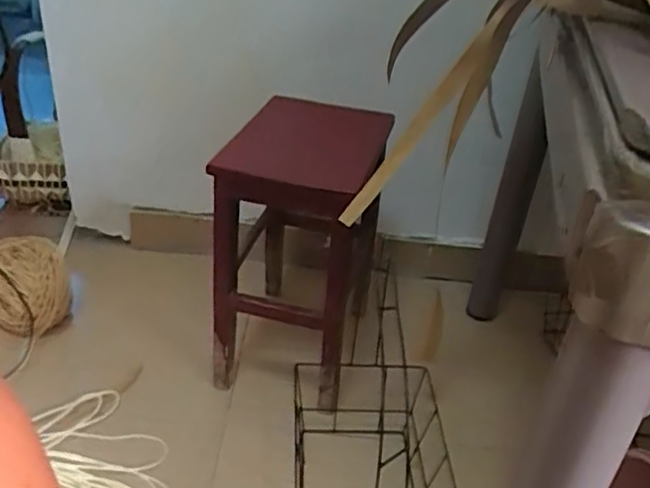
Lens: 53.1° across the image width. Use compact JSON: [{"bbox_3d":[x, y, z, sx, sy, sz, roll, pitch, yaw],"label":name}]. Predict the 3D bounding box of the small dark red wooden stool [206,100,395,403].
[{"bbox_3d":[-0.044,0.016,1.257,0.255,0.475,0.451,11,33,9],"label":"small dark red wooden stool"}]

